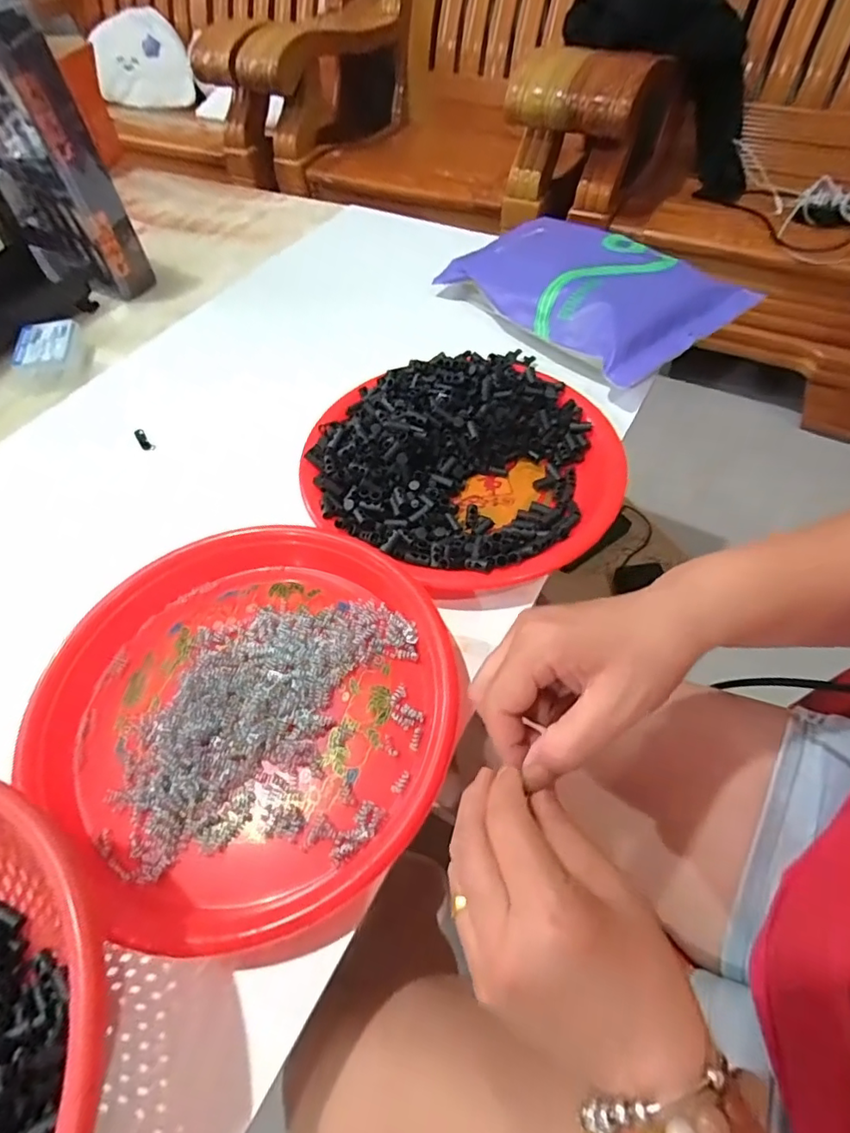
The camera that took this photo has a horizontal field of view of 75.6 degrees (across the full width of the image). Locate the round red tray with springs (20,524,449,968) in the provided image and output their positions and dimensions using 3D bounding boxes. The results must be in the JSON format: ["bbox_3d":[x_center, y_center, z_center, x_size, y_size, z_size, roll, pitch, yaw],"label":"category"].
[{"bbox_3d":[-0.106,0.080,0.342,0.244,0.032,0.232,-1,54,2],"label":"round red tray with springs"}]

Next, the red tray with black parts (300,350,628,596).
[{"bbox_3d":[0.033,-0.094,0.448,0.249,0.041,0.242,26,59,19],"label":"red tray with black parts"}]

